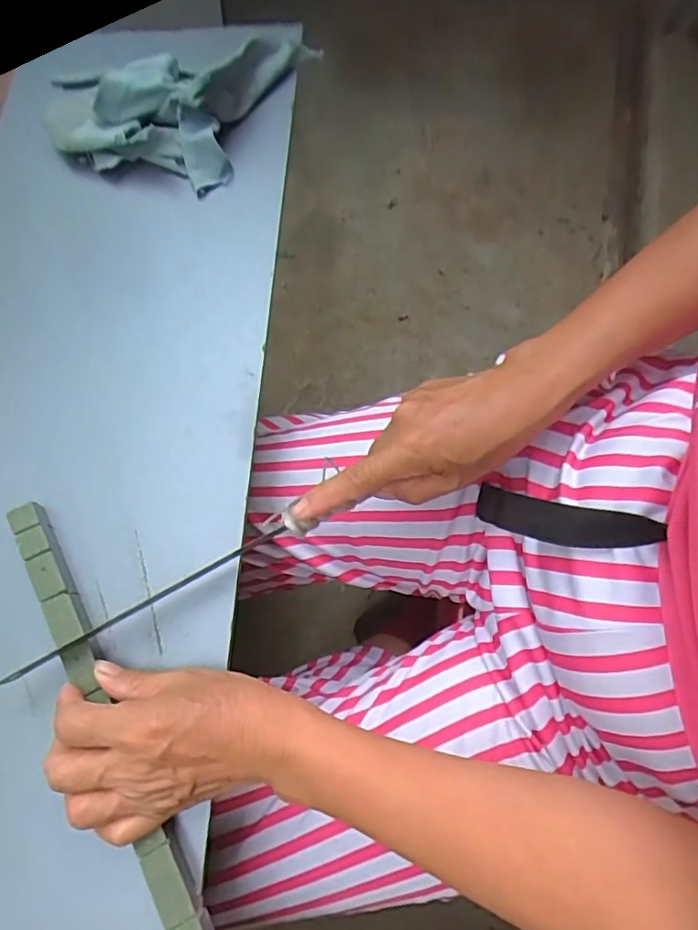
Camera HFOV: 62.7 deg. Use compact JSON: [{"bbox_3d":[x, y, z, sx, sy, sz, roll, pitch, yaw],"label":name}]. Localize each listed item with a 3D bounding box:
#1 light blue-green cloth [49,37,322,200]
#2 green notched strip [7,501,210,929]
[{"bbox_3d":[-0.112,-0.269,0.432,0.216,0.039,0.107,-23,77,-8],"label":"light blue-green cloth"},{"bbox_3d":[-0.125,0.169,0.322,0.020,0.022,0.334,-27,76,-9],"label":"green notched strip"}]

